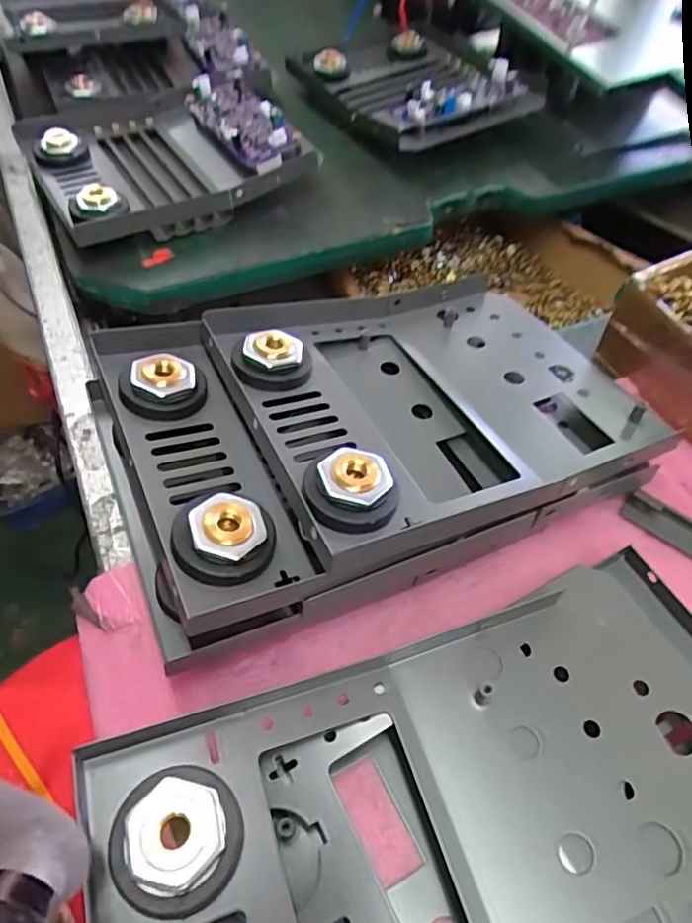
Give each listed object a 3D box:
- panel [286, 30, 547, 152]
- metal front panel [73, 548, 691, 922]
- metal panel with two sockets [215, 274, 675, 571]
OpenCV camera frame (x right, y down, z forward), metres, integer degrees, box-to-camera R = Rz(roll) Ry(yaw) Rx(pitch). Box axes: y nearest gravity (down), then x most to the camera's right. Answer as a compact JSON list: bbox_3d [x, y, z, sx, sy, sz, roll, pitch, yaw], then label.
[{"bbox_3d":[0.053,-0.326,0.506,0.141,0.035,0.170,-32,62,-22],"label":"panel"},{"bbox_3d":[0.053,0.131,0.187,0.233,0.041,0.157,-17,57,-13],"label":"metal front panel"},{"bbox_3d":[0.044,-0.034,0.296,0.196,0.039,0.162,-14,47,-25],"label":"metal panel with two sockets"}]

